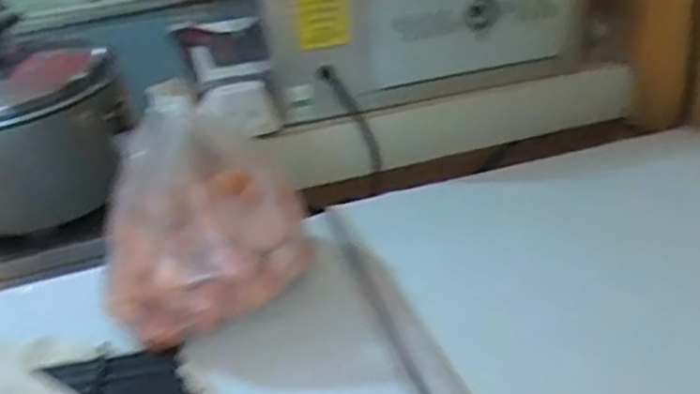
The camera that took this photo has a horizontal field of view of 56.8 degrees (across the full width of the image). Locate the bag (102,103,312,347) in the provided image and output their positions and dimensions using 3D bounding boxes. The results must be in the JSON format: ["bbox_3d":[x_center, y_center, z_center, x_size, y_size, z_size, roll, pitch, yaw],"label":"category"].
[{"bbox_3d":[-0.173,0.024,0.762,0.233,0.255,0.127,-13,32,-10],"label":"bag"}]

